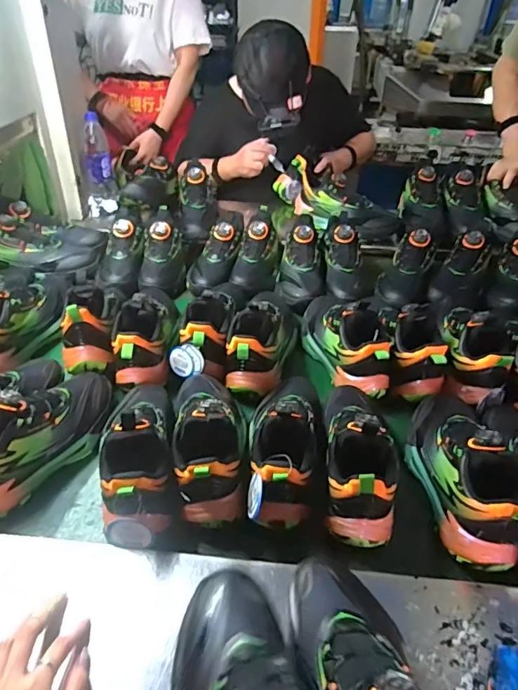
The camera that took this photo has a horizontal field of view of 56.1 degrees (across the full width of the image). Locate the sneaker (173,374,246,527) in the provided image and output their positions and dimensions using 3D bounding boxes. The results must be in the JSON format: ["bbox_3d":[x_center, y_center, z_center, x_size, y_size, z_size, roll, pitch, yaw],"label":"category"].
[{"bbox_3d":[-0.064,0.108,0.634,0.091,0.118,0.249,-2,25,-5],"label":"sneaker"}]

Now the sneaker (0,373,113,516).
[{"bbox_3d":[-0.292,0.100,0.631,0.095,0.114,0.254,23,43,26],"label":"sneaker"}]

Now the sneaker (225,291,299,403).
[{"bbox_3d":[0.012,-0.031,0.806,0.090,0.110,0.258,11,39,12],"label":"sneaker"}]

